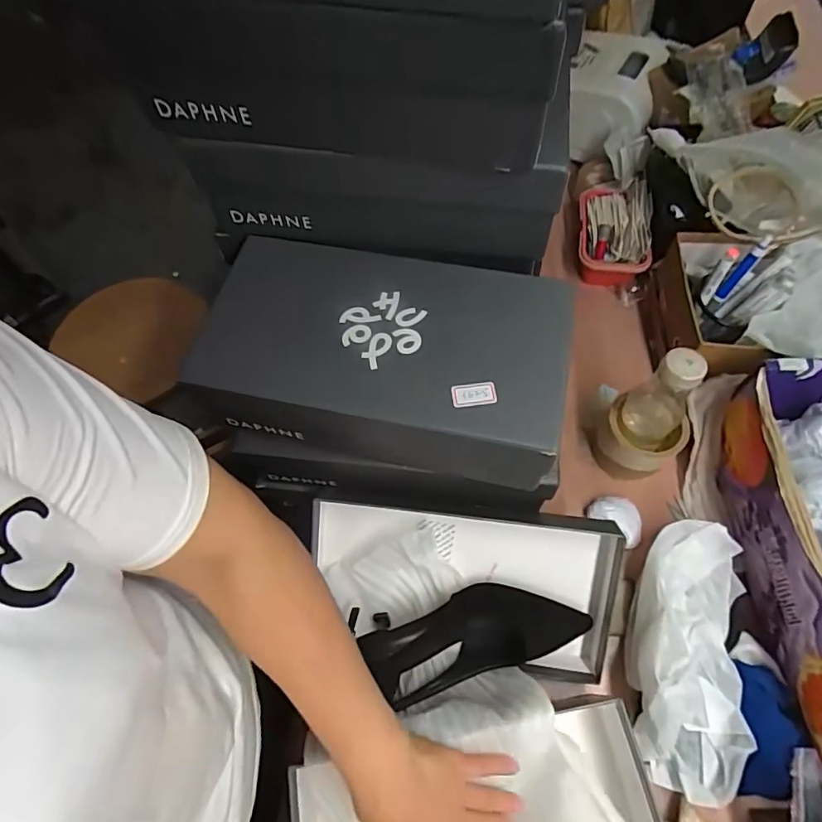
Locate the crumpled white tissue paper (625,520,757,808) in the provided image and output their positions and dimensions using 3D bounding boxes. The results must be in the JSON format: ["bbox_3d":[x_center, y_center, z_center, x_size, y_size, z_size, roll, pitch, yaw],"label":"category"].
[{"bbox_3d":[0.271,0.225,0.500,0.090,0.072,0.244,12,64,10],"label":"crumpled white tissue paper"}]

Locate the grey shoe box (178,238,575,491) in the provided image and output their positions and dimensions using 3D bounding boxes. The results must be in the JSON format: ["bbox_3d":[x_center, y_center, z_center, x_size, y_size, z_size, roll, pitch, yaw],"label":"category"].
[{"bbox_3d":[-0.024,-0.046,0.451,0.293,0.097,0.157,10,63,8],"label":"grey shoe box"}]

